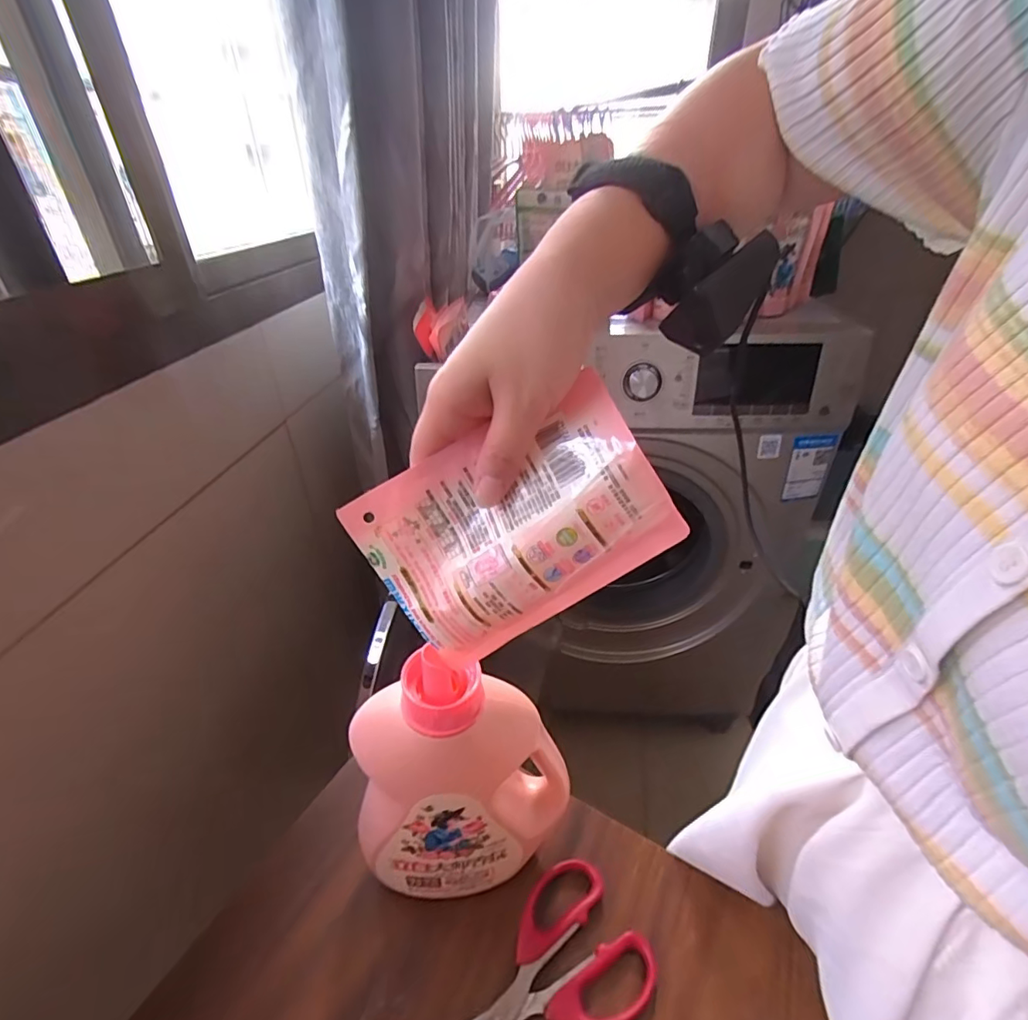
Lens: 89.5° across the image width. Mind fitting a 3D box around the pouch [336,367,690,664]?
[{"bbox_3d":[-0.001,0.010,0.255,0.144,0.102,0.021,-30,7,15],"label":"pouch"}]

